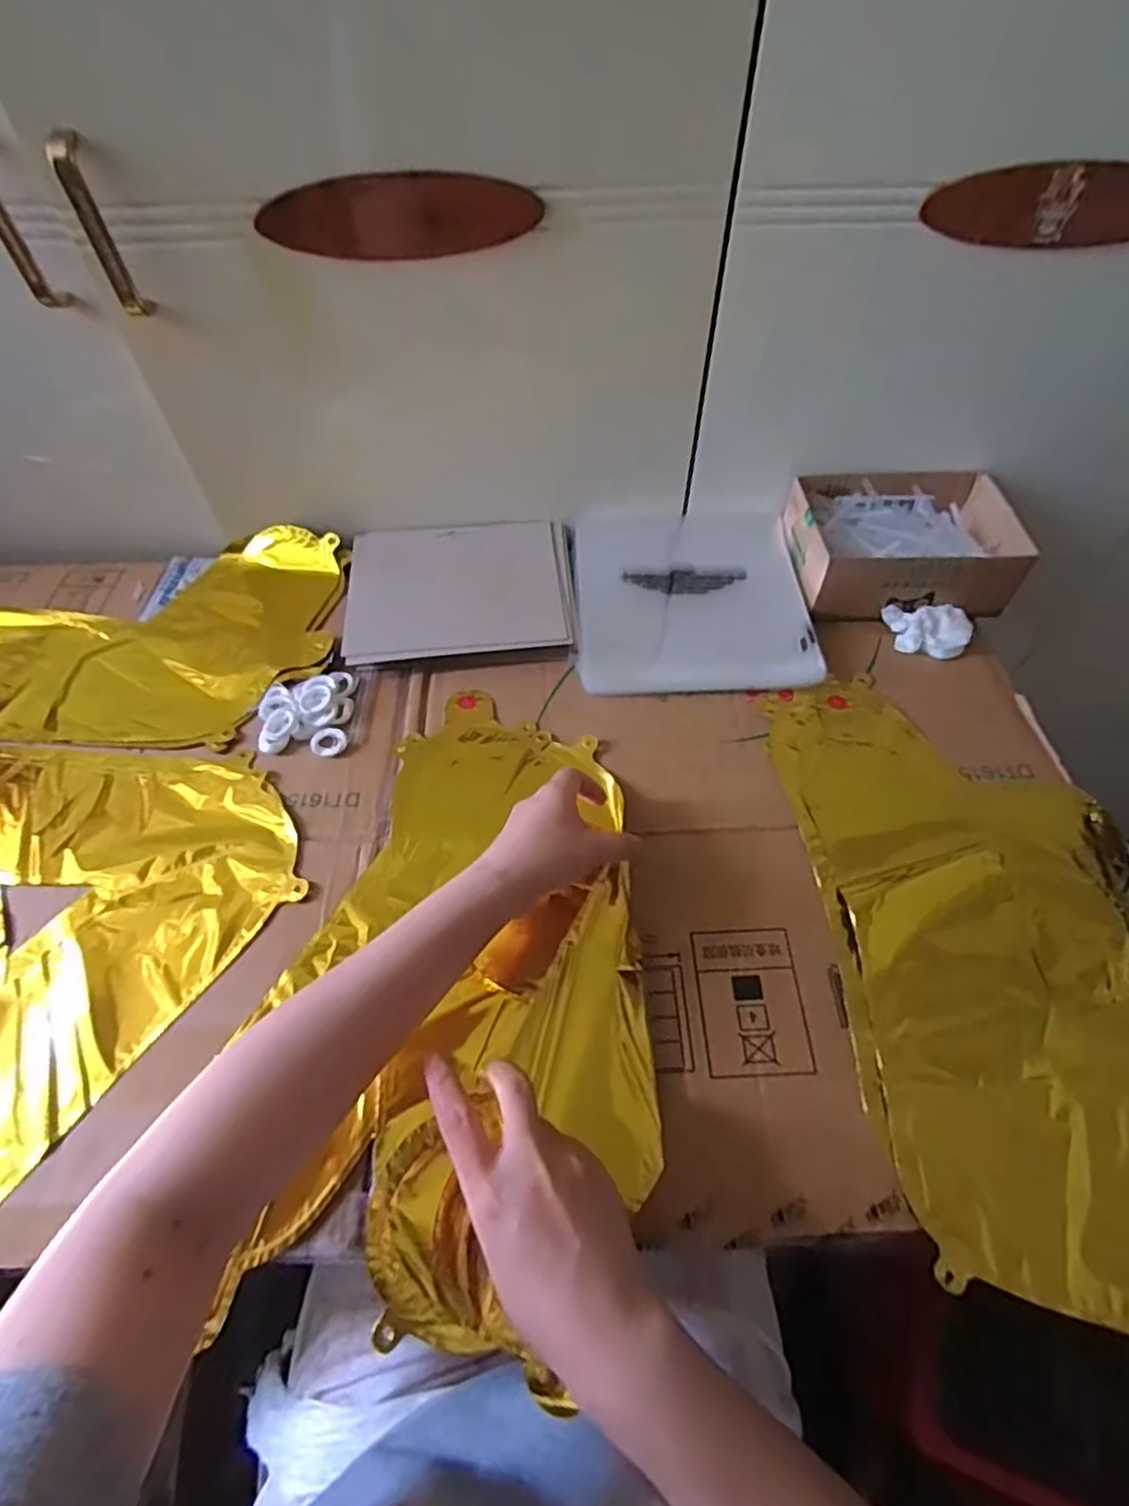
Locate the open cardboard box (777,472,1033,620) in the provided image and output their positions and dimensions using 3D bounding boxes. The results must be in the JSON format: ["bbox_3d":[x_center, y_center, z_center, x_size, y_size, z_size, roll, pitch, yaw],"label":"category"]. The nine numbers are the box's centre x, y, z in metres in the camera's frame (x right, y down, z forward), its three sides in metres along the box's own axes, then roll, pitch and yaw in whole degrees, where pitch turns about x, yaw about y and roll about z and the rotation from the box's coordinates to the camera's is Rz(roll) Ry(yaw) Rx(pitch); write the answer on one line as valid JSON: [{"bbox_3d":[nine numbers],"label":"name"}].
[{"bbox_3d":[0.312,-0.196,0.637,0.197,0.054,0.143,-3,57,-1],"label":"open cardboard box"}]

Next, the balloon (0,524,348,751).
[{"bbox_3d":[-0.411,-0.109,0.617,0.395,0.027,0.244,2,57,2],"label":"balloon"}]

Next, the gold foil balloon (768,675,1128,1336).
[{"bbox_3d":[0.288,0.121,0.450,0.213,0.014,0.418,-4,57,-2],"label":"gold foil balloon"}]

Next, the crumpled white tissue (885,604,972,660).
[{"bbox_3d":[0.317,-0.106,0.598,0.067,0.022,0.046,0,57,1],"label":"crumpled white tissue"}]

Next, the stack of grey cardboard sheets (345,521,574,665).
[{"bbox_3d":[-0.094,-0.153,0.627,0.194,0.015,0.159,-5,57,-2],"label":"stack of grey cardboard sheets"}]

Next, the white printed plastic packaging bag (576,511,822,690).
[{"bbox_3d":[0.112,-0.146,0.627,0.198,0.012,0.215,-1,57,0],"label":"white printed plastic packaging bag"}]

